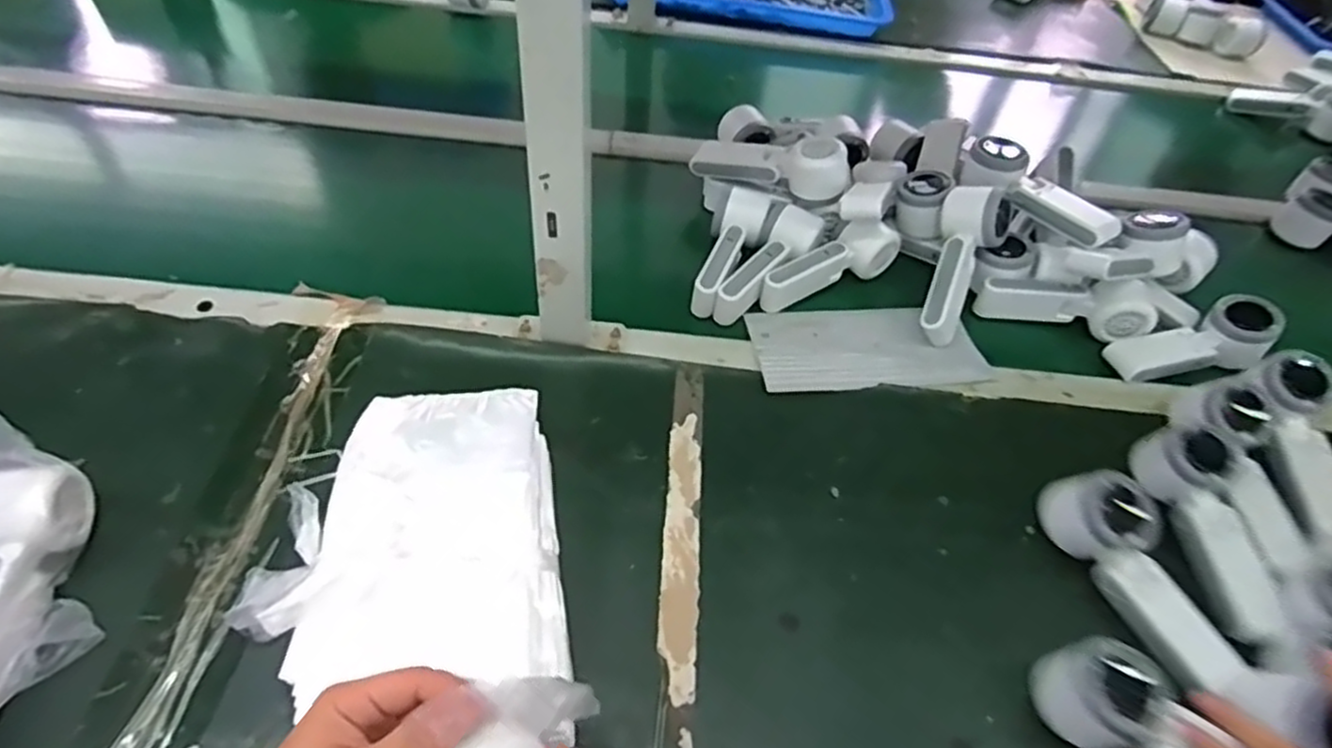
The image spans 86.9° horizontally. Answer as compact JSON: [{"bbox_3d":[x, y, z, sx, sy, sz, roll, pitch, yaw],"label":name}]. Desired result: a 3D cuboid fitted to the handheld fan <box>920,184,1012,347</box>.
[{"bbox_3d":[0.289,-0.108,0.692,0.065,0.047,0.160,22,80,12],"label":"handheld fan"}]

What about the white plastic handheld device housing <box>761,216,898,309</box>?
[{"bbox_3d":[0.165,-0.107,0.711,0.153,0.051,0.047,-28,59,-25],"label":"white plastic handheld device housing"}]

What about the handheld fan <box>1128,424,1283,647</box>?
[{"bbox_3d":[0.422,0.120,0.546,0.055,0.051,0.161,6,50,-2],"label":"handheld fan"}]

